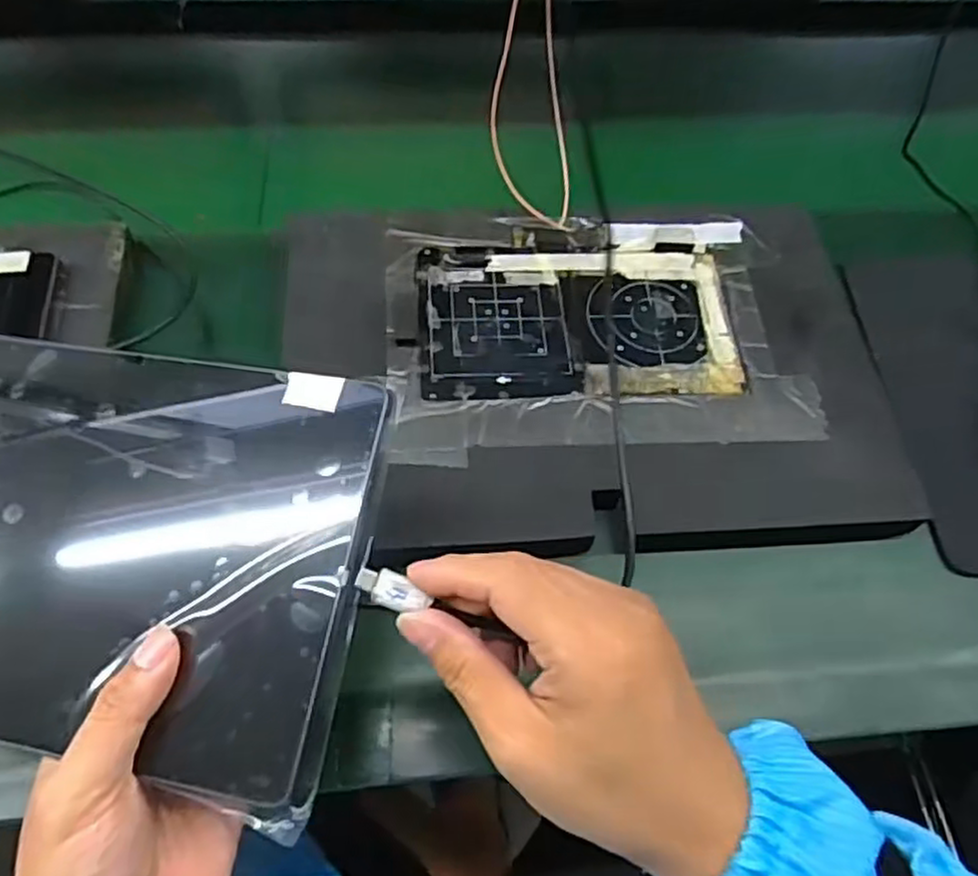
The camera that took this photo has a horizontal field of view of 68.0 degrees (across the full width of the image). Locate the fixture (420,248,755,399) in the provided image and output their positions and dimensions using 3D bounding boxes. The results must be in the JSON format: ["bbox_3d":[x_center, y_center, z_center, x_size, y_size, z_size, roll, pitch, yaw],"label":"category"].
[{"bbox_3d":[0.060,-0.082,0.493,0.210,0.008,0.124,-2,63,-3],"label":"fixture"}]

